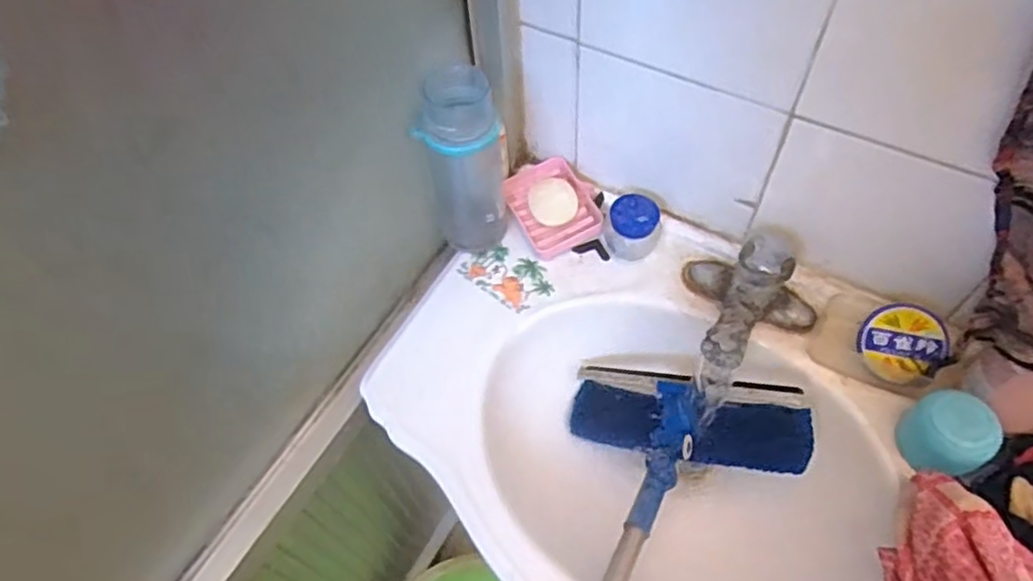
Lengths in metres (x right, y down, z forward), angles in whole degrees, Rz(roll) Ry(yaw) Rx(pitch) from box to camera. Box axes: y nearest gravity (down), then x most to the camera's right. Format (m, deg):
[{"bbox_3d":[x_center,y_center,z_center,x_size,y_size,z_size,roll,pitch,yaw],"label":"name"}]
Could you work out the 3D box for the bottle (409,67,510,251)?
[{"bbox_3d":[-0.047,-0.114,0.658,0.068,0.196,0.066,-1,58,3],"label":"bottle"}]

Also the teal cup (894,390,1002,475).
[{"bbox_3d":[0.354,0.117,0.555,0.054,0.053,0.061,-27,60,-13],"label":"teal cup"}]

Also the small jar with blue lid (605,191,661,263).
[{"bbox_3d":[0.120,-0.060,0.691,0.052,0.055,0.051,-2,58,3],"label":"small jar with blue lid"}]

